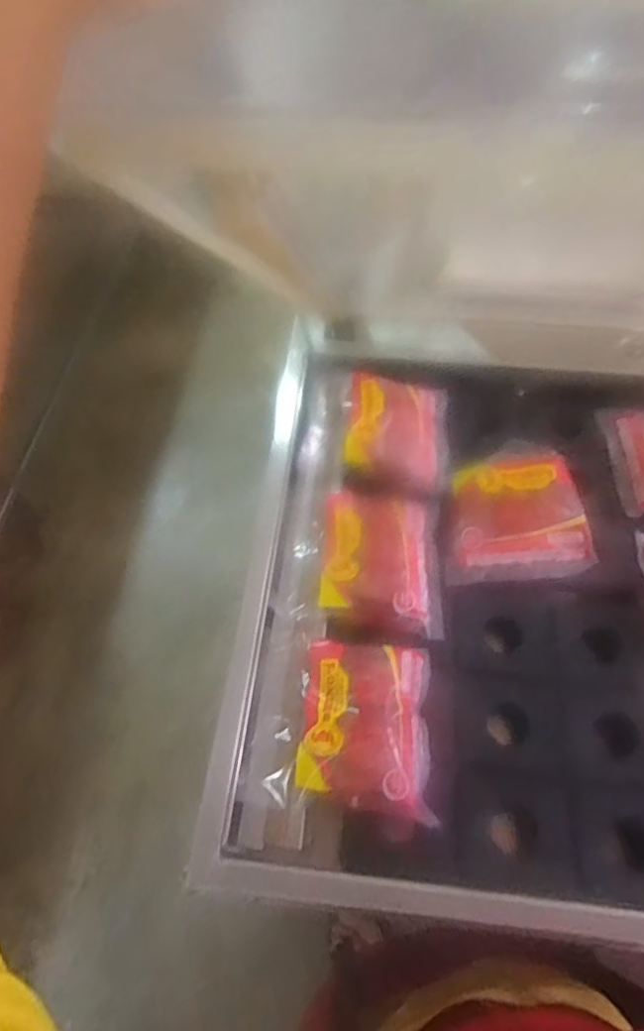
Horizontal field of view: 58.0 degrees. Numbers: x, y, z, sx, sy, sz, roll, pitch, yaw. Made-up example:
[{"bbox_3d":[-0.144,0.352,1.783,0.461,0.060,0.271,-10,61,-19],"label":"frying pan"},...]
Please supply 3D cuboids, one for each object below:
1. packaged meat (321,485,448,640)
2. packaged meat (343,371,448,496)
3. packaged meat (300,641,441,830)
[{"bbox_3d":[0.059,0.051,0.570,0.114,0.046,0.145,1,58,2],"label":"packaged meat"},{"bbox_3d":[0.084,-0.097,0.632,0.108,0.034,0.162,5,59,5],"label":"packaged meat"},{"bbox_3d":[0.039,0.180,0.496,0.107,0.058,0.132,3,58,4],"label":"packaged meat"}]

